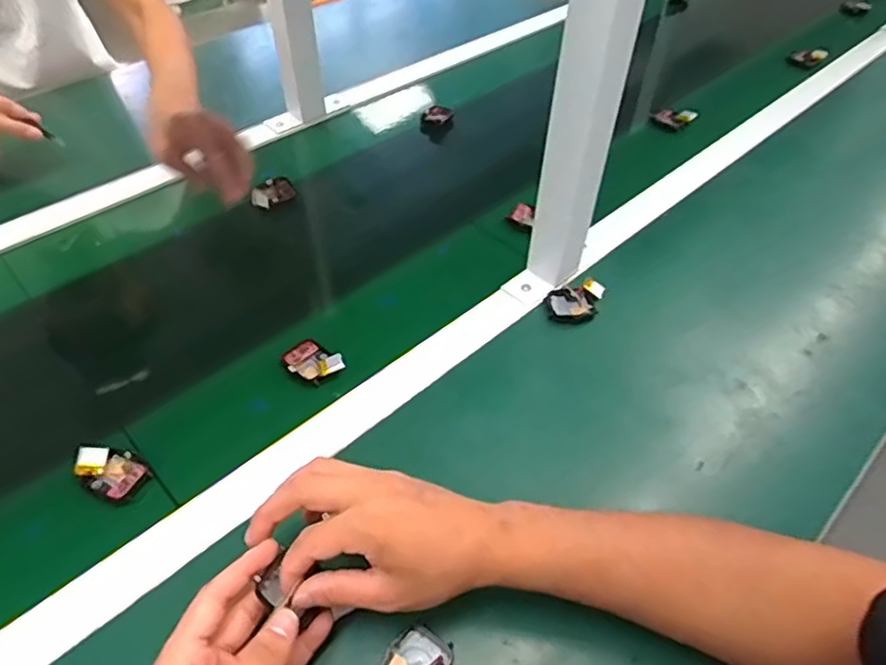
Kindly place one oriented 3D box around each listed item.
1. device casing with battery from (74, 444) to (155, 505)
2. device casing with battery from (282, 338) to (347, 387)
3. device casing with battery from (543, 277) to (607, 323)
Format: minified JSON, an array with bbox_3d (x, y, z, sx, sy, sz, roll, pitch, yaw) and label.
[{"bbox_3d":[-0.256,0.107,0.468,0.051,0.025,0.039,32,55,24],"label":"device casing with battery"},{"bbox_3d":[-0.116,0.024,0.537,0.037,0.018,0.057,-35,58,-28],"label":"device casing with battery"},{"bbox_3d":[0.132,-0.029,0.593,0.061,0.016,0.041,-16,51,-15],"label":"device casing with battery"}]

